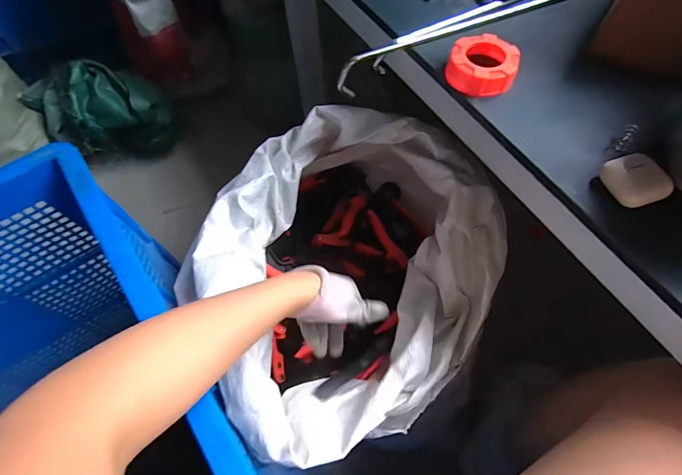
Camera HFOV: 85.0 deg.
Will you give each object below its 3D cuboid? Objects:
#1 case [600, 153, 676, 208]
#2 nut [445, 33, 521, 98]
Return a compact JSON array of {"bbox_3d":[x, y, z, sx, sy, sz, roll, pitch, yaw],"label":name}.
[{"bbox_3d":[0.242,-0.046,0.305,0.040,0.021,0.044,-22,64,-8],"label":"case"},{"bbox_3d":[0.141,-0.171,0.373,0.064,0.027,0.064,-1,62,2],"label":"nut"}]

